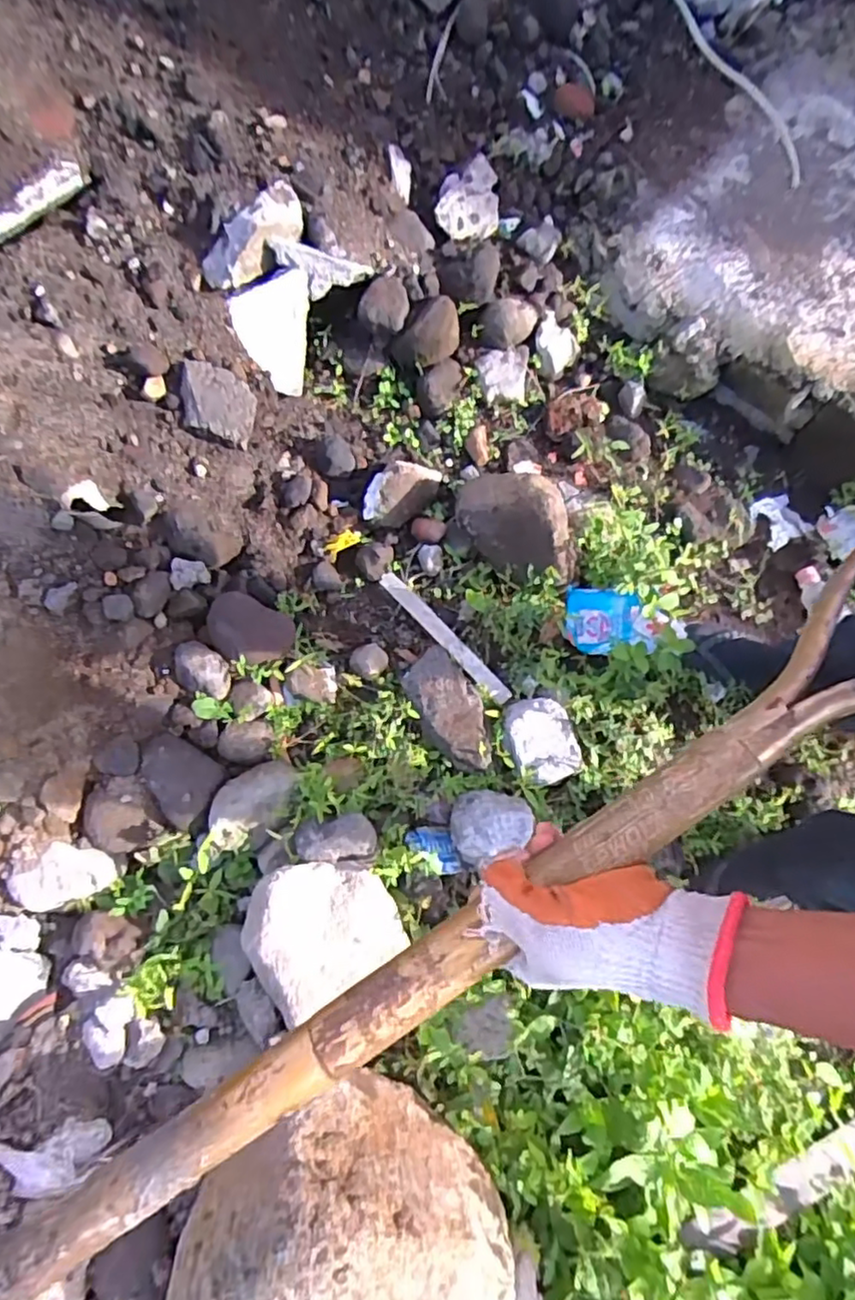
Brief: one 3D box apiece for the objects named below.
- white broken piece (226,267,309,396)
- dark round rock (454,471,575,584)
[{"bbox_3d":[-0.253,-0.512,1.028,0.117,0.176,0.029,7,25,-5],"label":"white broken piece"},{"bbox_3d":[0.142,-0.191,0.982,0.216,0.113,0.115,43,75,14],"label":"dark round rock"}]

